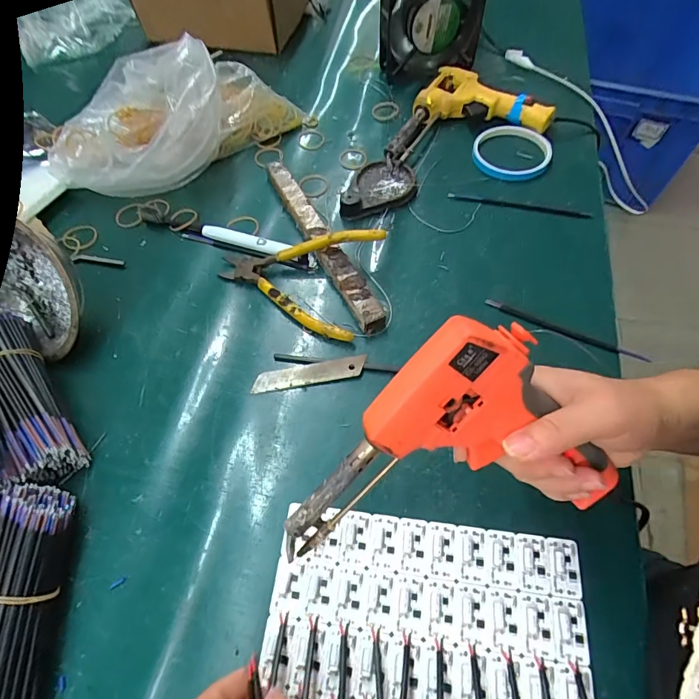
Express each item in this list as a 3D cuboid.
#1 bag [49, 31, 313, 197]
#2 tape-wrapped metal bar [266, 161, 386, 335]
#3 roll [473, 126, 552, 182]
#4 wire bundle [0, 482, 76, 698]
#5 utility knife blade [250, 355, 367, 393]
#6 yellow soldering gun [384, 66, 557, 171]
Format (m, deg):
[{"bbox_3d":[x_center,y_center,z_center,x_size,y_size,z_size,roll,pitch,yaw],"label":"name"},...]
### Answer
[{"bbox_3d":[-0.176,-0.240,0.458,0.256,0.107,0.143,-9,60,-4],"label":"bag"},{"bbox_3d":[-0.028,-0.107,0.430,0.024,0.022,0.224,-25,63,-13],"label":"tape-wrapped metal bar"},{"bbox_3d":[0.185,-0.226,0.498,0.085,0.012,0.088,-1,60,1],"label":"roll"},{"bbox_3d":[-0.210,0.168,0.269,0.047,0.038,0.163,-5,60,-1],"label":"wire bundle"},{"bbox_3d":[-0.034,0.020,0.365,0.093,0.004,0.018,-10,72,-1],"label":"utility knife blade"},{"bbox_3d":[0.124,-0.284,0.518,0.206,0.037,0.113,-17,61,-9],"label":"yellow soldering gun"}]

